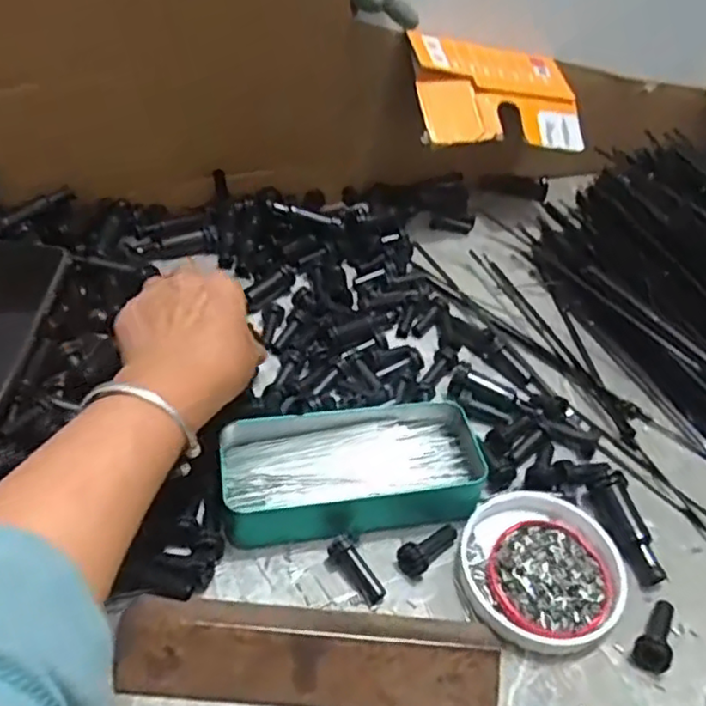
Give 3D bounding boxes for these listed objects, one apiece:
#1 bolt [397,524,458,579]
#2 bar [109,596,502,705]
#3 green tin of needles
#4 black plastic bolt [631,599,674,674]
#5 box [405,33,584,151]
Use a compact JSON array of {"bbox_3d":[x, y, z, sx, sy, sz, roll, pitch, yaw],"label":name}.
[{"bbox_3d":[0.043,0.109,0.373,0.018,0.017,0.039,37,52,27],"label":"bolt"},{"bbox_3d":[-0.021,0.143,0.321,0.181,0.028,0.047,5,44,-1],"label":"bar"},{"bbox_3d":[0.004,0.067,0.394,0.158,0.030,0.070,-4,45,-10],"label":"green tin of needles"},{"bbox_3d":[0.161,0.146,0.344,0.017,0.020,0.040,30,49,23],"label":"black plastic bolt"},{"bbox_3d":[0.131,-0.234,0.590,0.159,0.015,0.106,-5,74,-24],"label":"box"}]

